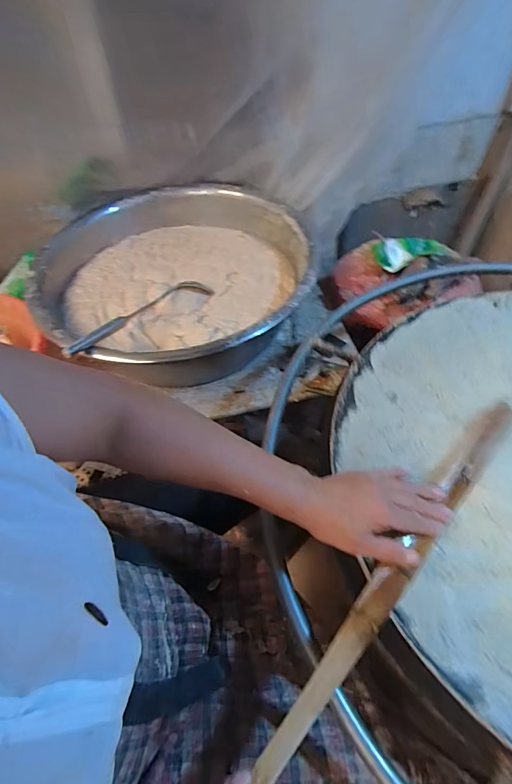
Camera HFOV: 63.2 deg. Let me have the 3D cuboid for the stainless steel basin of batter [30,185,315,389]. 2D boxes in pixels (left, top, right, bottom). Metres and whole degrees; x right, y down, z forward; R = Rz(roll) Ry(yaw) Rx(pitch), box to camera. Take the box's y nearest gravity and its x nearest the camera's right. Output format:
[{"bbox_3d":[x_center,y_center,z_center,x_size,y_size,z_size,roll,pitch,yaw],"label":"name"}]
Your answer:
[{"bbox_3d":[-0.189,-0.256,0.947,0.638,0.158,0.582,-1,51,2],"label":"stainless steel basin of batter"}]

